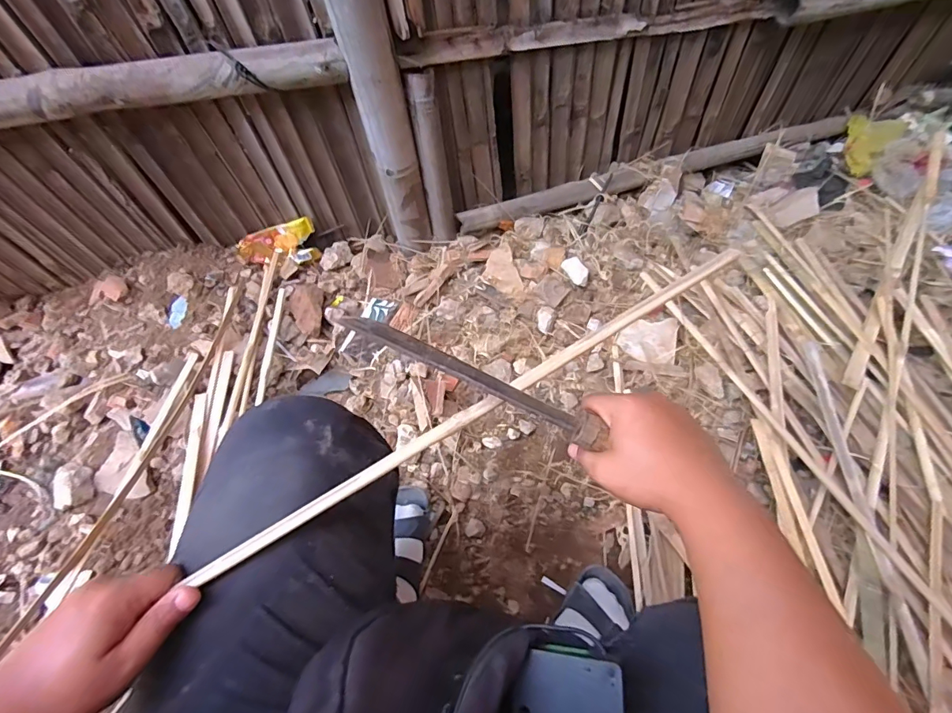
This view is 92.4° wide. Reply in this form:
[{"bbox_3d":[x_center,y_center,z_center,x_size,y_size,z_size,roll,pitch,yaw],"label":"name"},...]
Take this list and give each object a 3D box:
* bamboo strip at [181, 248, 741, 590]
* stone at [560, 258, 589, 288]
[{"bbox_3d":[0.017,0.037,0.400,0.547,0.013,0.017,-30,65,-9],"label":"bamboo strip"},{"bbox_3d":[0.201,-0.170,0.916,0.038,0.020,0.063,-31,64,-14],"label":"stone"}]

